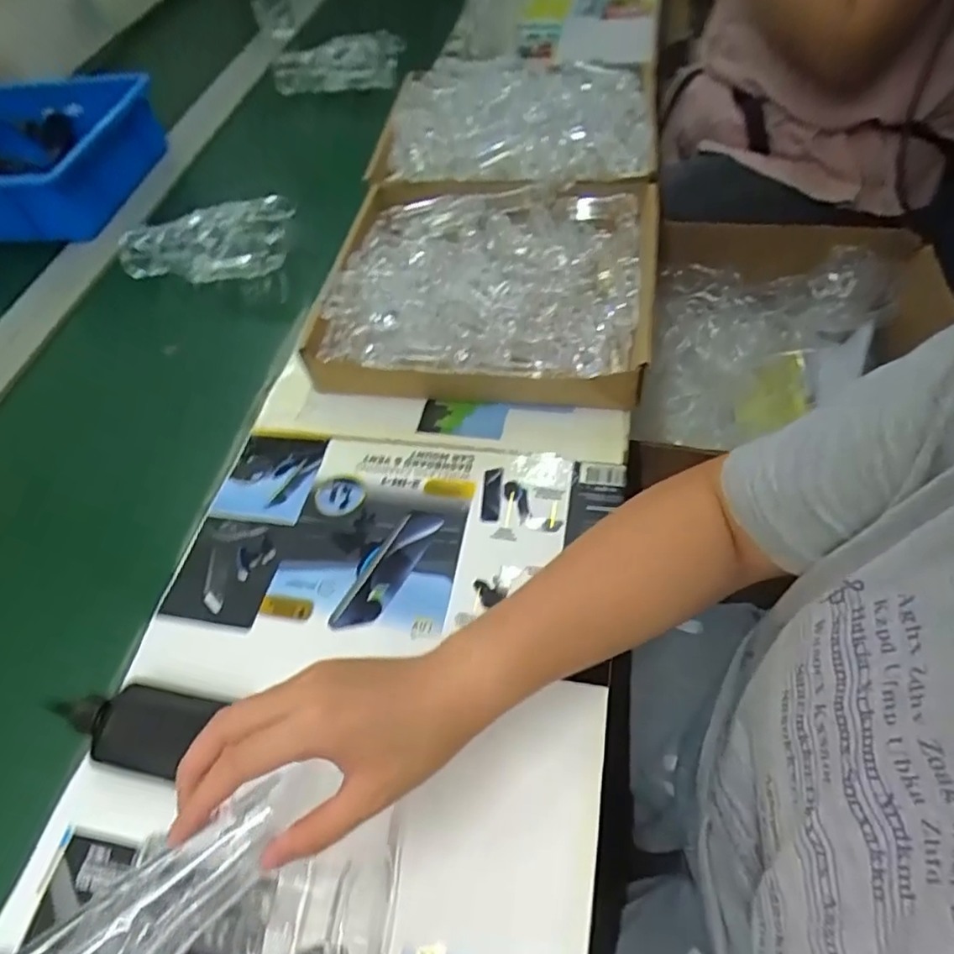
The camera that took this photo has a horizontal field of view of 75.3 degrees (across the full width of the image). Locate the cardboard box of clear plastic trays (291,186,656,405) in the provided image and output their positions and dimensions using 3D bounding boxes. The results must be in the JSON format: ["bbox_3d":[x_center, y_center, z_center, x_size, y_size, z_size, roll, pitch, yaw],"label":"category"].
[{"bbox_3d":[0.010,-0.195,0.606,0.312,0.068,0.296,3,55,10],"label":"cardboard box of clear plastic trays"}]

